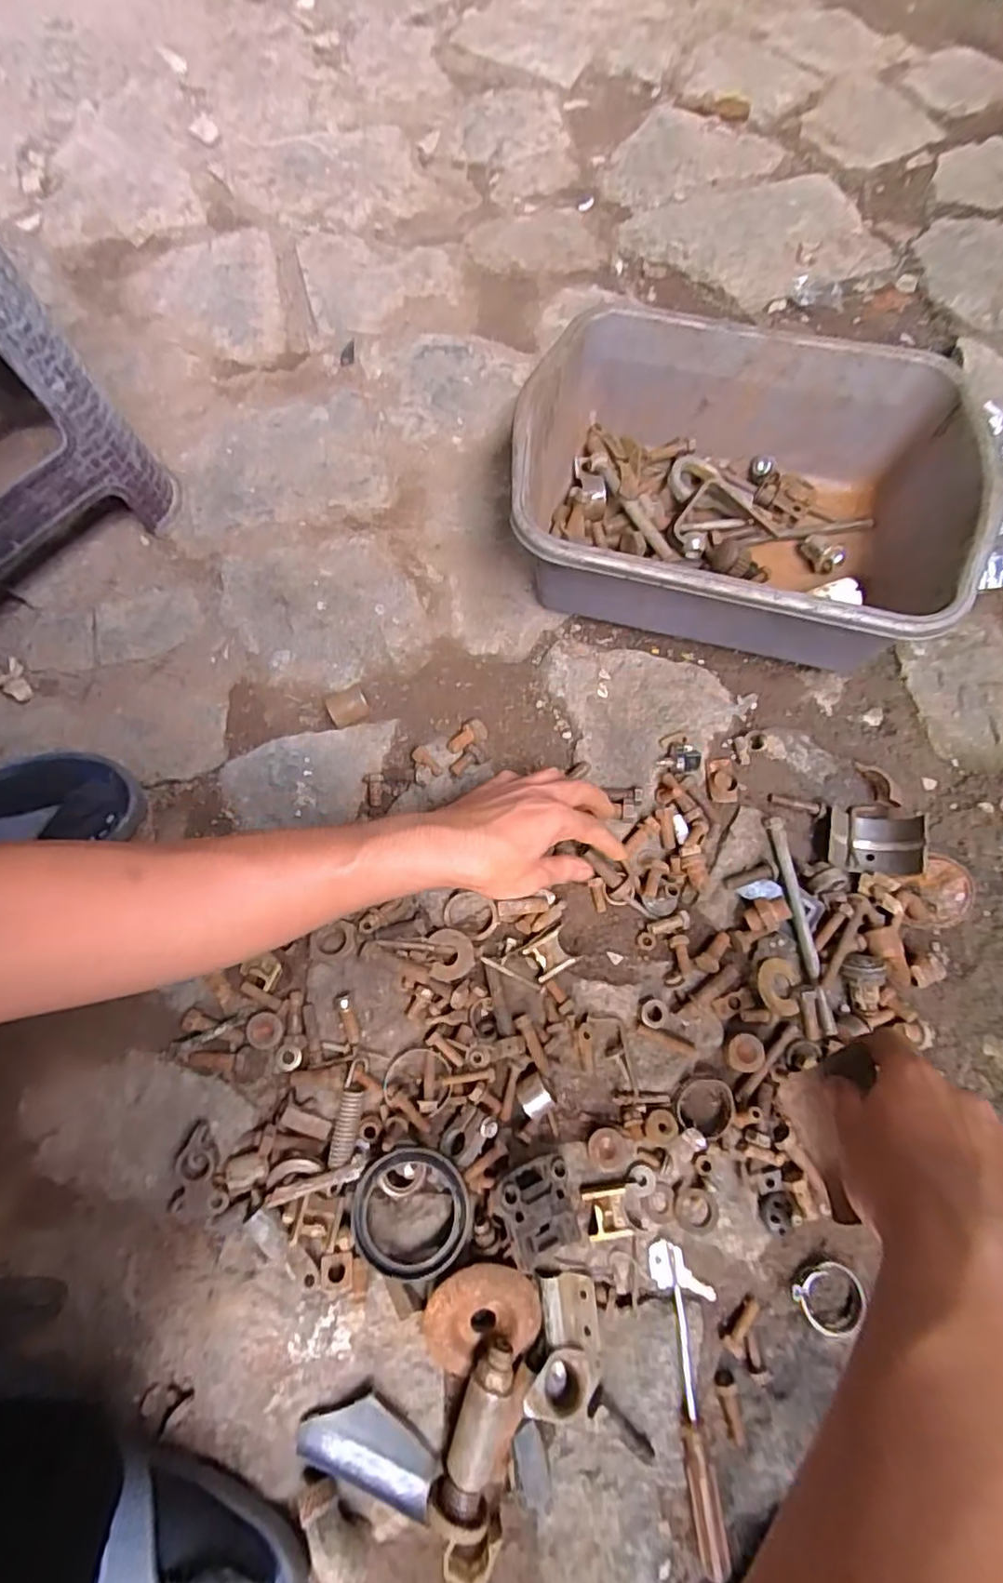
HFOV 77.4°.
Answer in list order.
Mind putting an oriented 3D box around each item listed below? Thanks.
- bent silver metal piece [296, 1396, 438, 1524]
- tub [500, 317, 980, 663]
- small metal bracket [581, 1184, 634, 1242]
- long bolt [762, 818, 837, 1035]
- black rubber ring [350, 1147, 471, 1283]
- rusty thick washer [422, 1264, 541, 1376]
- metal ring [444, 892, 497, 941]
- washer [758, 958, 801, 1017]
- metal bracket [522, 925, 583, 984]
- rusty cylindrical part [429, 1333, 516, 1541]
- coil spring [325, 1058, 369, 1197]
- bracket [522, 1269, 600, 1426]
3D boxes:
[{"bbox_3d":[-0.076,0.390,0.369,0.082,0.016,0.036,30,75,10],"label":"bent silver metal piece"},{"bbox_3d":[0.185,-0.238,0.518,0.340,0.119,0.256,13,72,6],"label":"tub"},{"bbox_3d":[0.068,0.272,0.403,0.029,0.008,0.031,-5,73,-1],"label":"small metal bracket"},{"bbox_3d":[0.220,0.095,0.461,0.012,0.013,0.156,-8,73,-2],"label":"long bolt"},{"bbox_3d":[-0.057,0.270,0.402,0.074,0.020,0.075,0,73,1],"label":"black rubber ring"},{"bbox_3d":[-0.013,0.320,0.381,0.070,0.012,0.054,-19,95,-6],"label":"rusty thick washer"},{"bbox_3d":[-0.023,0.093,0.469,0.040,0.013,0.034,26,75,9],"label":"metal ring"},{"bbox_3d":[0.199,0.140,0.449,0.031,0.008,0.039,15,73,5],"label":"washer"},{"bbox_3d":[0.037,0.120,0.460,0.034,0.008,0.030,-30,75,-8],"label":"metal bracket"},{"bbox_3d":[-0.016,0.371,0.367,0.032,0.030,0.086,13,71,3],"label":"rusty cylindrical part"},{"bbox_3d":[-0.104,0.224,0.420,0.015,0.012,0.082,5,73,2],"label":"coil spring"},{"bbox_3d":[0.041,0.335,0.377,0.042,0.027,0.067,12,73,5],"label":"bracket"}]

